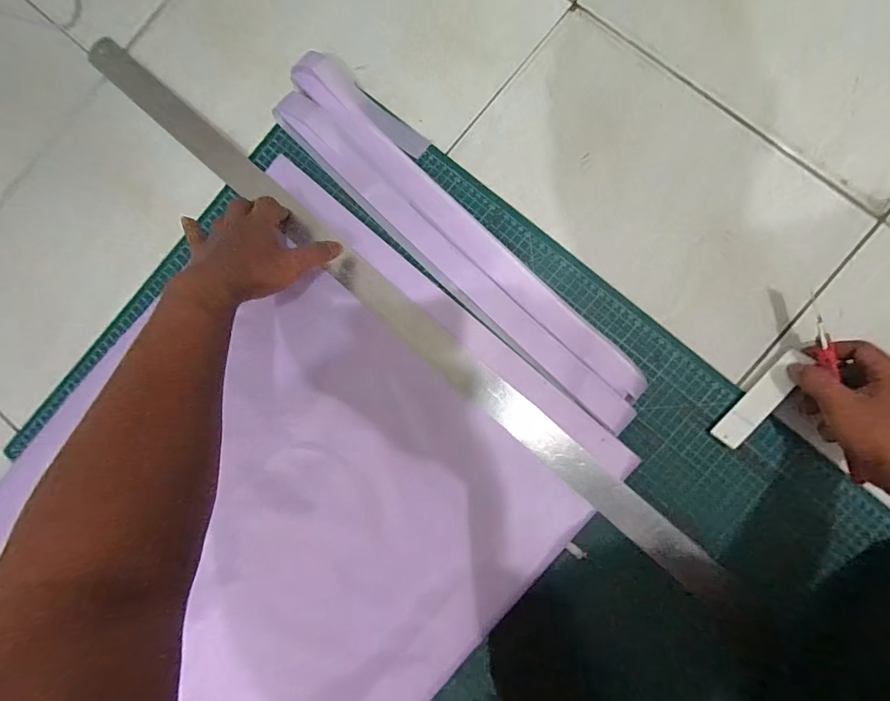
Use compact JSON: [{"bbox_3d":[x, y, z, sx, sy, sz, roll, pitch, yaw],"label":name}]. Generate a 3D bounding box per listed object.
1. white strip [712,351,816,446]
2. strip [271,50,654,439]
[{"bbox_3d":[0.313,0.048,0.393,0.112,0.007,0.027,-48,53,4],"label":"white strip"},{"bbox_3d":[0.014,-0.123,0.425,0.093,0.016,0.498,-45,85,2],"label":"strip"}]

